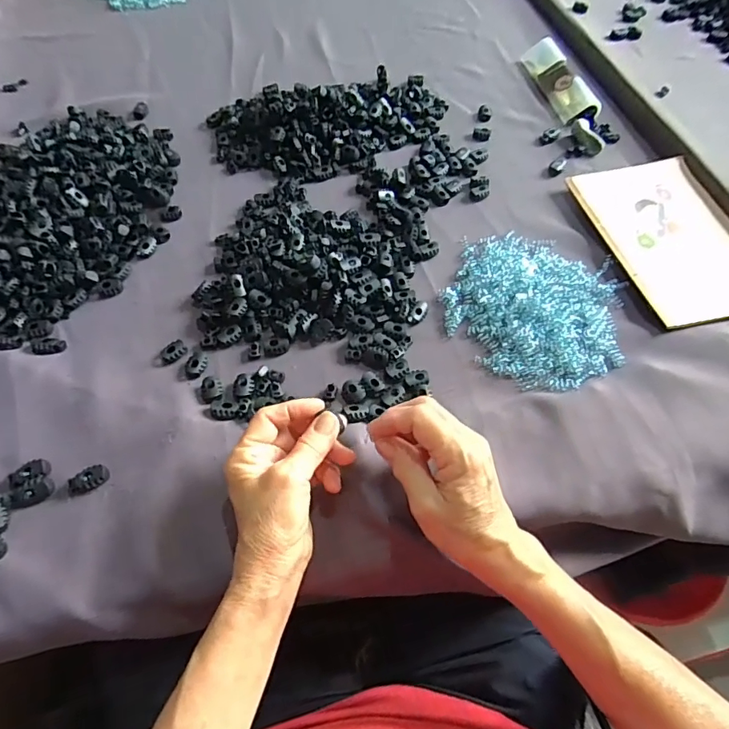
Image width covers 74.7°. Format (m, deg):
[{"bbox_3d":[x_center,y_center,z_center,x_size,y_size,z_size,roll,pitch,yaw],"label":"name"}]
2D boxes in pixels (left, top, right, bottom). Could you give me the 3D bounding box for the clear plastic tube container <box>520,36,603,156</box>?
[{"bbox_3d":[0.258,-0.352,0.610,0.040,0.024,0.215,-8,60,-6],"label":"clear plastic tube container"}]

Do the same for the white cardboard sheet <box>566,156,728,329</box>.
[{"bbox_3d":[0.315,-0.138,0.493,0.134,0.009,0.218,-11,60,-7],"label":"white cardboard sheet"}]

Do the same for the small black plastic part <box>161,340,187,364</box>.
[{"bbox_3d":[-0.167,-0.011,0.416,0.014,0.009,0.023,41,66,21],"label":"small black plastic part"}]

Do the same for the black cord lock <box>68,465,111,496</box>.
[{"bbox_3d":[-0.205,0.085,0.354,0.029,0.008,0.016,-25,63,-15],"label":"black cord lock"}]

